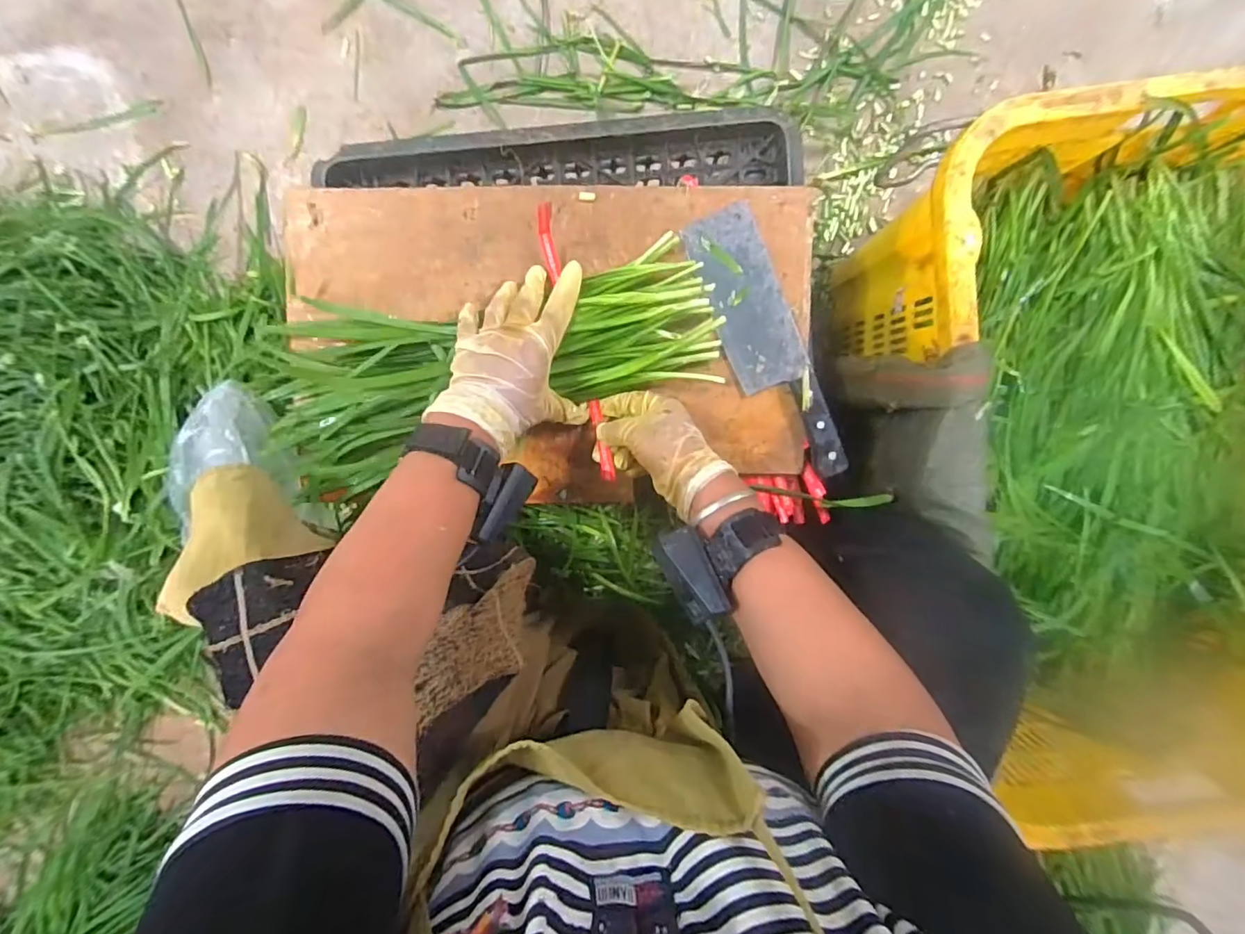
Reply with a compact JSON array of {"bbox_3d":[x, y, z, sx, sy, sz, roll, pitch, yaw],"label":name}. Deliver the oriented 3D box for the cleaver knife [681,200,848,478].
[{"bbox_3d":[0.142,-0.118,0.523,0.073,0.012,0.271,-22,95,1],"label":"cleaver knife"}]

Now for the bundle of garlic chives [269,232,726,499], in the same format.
[{"bbox_3d":[-0.132,-0.096,0.517,0.444,0.051,0.165,-12,91,4],"label":"bundle of garlic chives"}]

